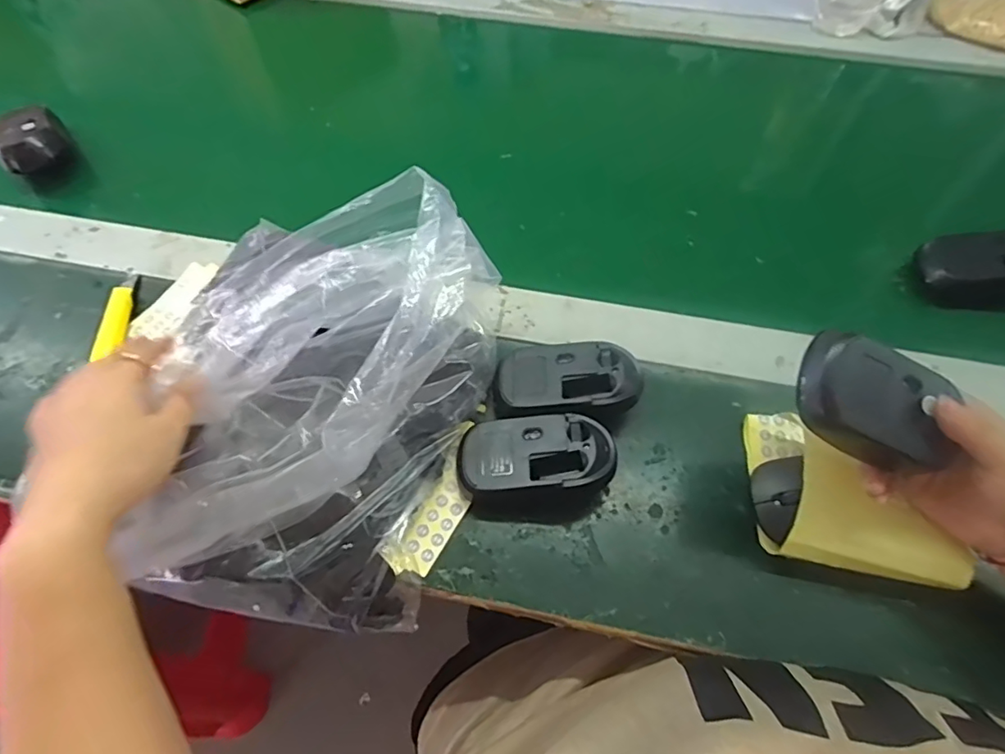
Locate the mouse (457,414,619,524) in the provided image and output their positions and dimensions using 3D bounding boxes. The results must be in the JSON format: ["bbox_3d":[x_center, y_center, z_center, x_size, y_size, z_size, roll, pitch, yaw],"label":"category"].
[{"bbox_3d":[0.022,0.061,0.366,0.100,0.042,0.061,3,62,2],"label":"mouse"}]

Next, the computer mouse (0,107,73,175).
[{"bbox_3d":[-0.453,-0.226,0.524,0.057,0.031,0.077,-31,66,-15],"label":"computer mouse"}]

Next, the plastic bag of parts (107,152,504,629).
[{"bbox_3d":[-0.117,0.010,0.354,0.195,0.119,0.258,3,62,2],"label":"plastic bag of parts"}]

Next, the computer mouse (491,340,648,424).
[{"bbox_3d":[0.046,0.005,0.393,0.100,0.033,0.052,0,62,0],"label":"computer mouse"}]

